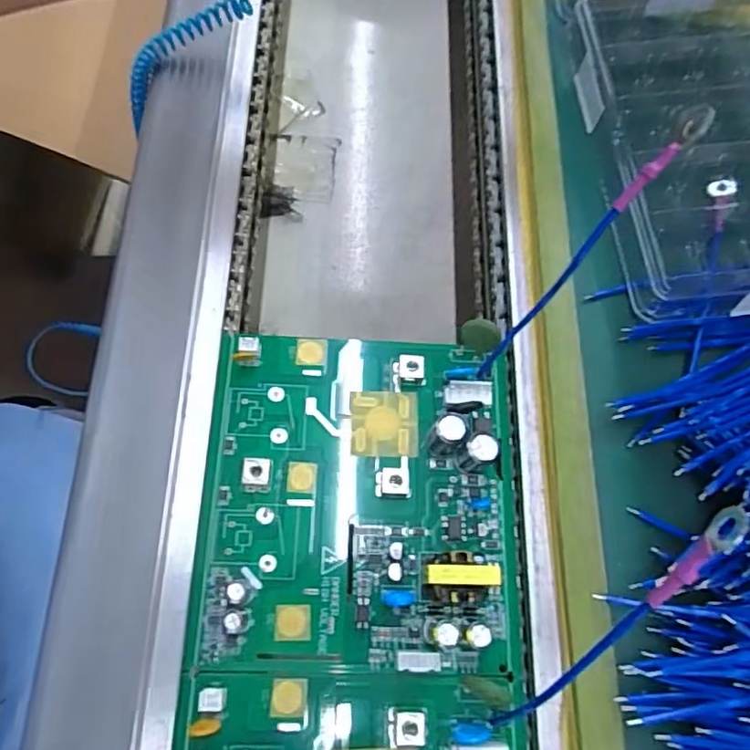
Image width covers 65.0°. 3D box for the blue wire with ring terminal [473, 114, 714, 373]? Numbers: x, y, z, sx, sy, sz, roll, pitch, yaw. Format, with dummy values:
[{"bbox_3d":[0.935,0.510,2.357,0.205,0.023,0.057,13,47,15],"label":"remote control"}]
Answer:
[{"bbox_3d":[0.067,-0.035,0.207,0.009,0.125,0.006,-26,68,-41],"label":"blue wire with ring terminal"}]

